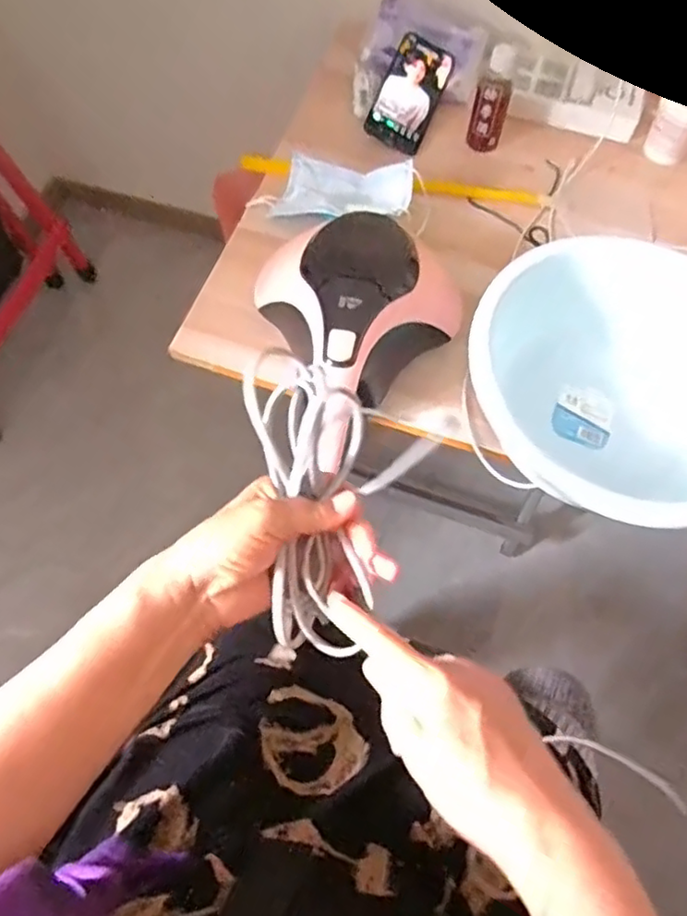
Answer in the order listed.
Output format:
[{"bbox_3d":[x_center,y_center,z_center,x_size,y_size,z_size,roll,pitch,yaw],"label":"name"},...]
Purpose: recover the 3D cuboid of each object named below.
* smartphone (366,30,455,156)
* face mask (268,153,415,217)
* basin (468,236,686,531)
[{"bbox_3d":[0.089,-0.475,0.821,0.077,0.006,0.161,24,80,-6],"label":"smartphone"},{"bbox_3d":[0.000,-0.294,0.708,0.158,0.049,0.080,11,66,23],"label":"face mask"},{"bbox_3d":[0.253,-0.059,0.594,0.284,0.107,0.255,32,70,11],"label":"basin"}]

